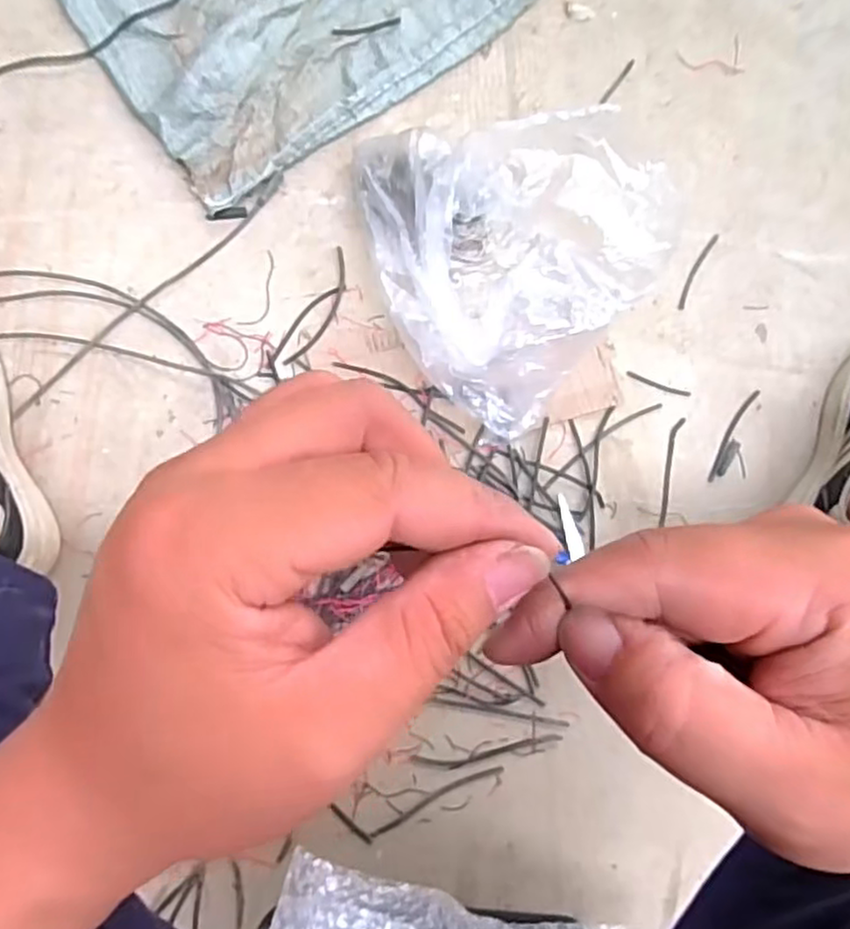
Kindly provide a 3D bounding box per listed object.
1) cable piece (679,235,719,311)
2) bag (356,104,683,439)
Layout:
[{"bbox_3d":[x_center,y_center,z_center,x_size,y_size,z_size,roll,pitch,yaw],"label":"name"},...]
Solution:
[{"bbox_3d":[0.289,-0.207,0.729,0.013,0.005,0.095,29,82,-3],"label":"cable piece"},{"bbox_3d":[0.082,-0.176,0.644,0.270,0.139,0.283,-1,84,-6],"label":"bag"}]

